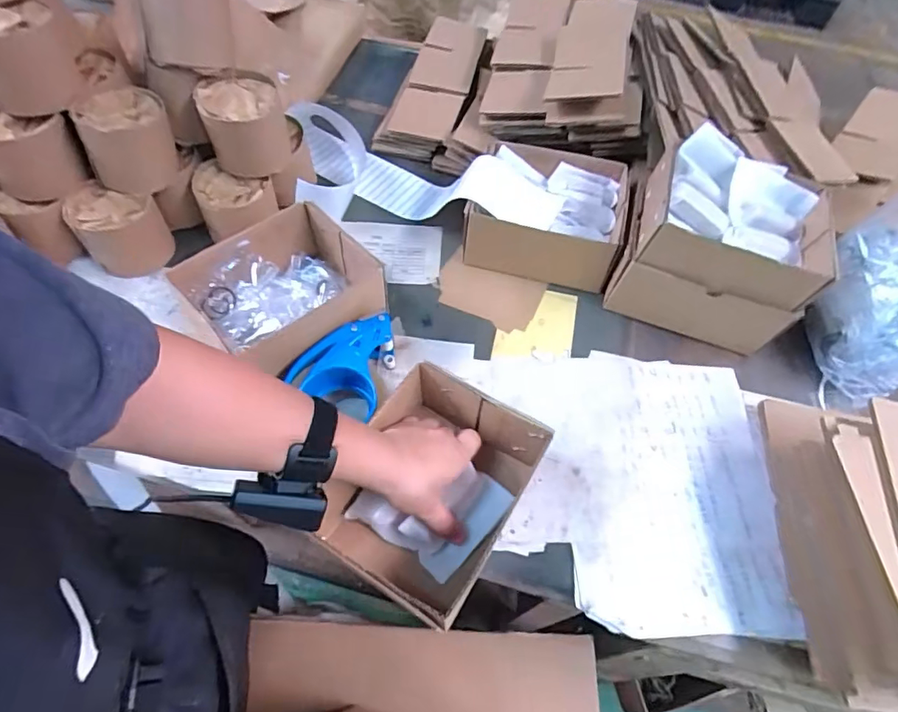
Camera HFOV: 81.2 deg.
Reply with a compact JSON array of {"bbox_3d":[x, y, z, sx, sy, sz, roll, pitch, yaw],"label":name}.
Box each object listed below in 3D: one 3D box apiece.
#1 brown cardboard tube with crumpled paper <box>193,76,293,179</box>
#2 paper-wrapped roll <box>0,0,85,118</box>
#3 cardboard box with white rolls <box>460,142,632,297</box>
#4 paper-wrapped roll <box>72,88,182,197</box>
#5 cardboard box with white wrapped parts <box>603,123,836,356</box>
[{"bbox_3d":[-0.248,-0.279,0.644,0.094,0.092,0.082,-12,60,-11],"label":"brown cardboard tube with crumpled paper"},{"bbox_3d":[-0.455,-0.318,0.561,0.093,0.076,0.090,-28,65,-19],"label":"paper-wrapped roll"},{"bbox_3d":[0.122,-0.188,0.693,0.197,0.080,0.164,12,58,1],"label":"cardboard box with white rolls"},{"bbox_3d":[-0.376,-0.253,0.619,0.097,0.088,0.089,2,59,-3],"label":"paper-wrapped roll"},{"bbox_3d":[0.317,-0.129,0.621,0.198,0.144,0.156,21,59,7],"label":"cardboard box with white wrapped parts"}]

